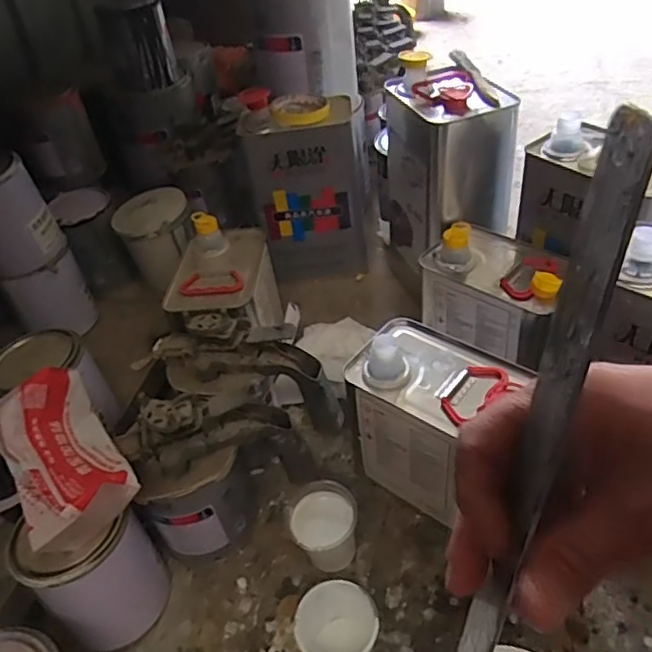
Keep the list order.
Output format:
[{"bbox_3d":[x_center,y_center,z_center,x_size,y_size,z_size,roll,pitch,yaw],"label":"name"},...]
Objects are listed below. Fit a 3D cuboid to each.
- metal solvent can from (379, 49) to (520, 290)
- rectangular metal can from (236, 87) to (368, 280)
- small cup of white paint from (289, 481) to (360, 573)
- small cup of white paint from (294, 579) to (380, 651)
[{"bbox_3d":[0.162,-0.215,0.793,0.118,0.220,0.138,-26,44,-19],"label":"metal solvent can"},{"bbox_3d":[-0.033,-0.214,0.906,0.164,0.263,0.122,-11,41,-4],"label":"rectangular metal can"},{"bbox_3d":[0.001,0.206,0.597,0.062,0.076,0.070,-5,41,3],"label":"small cup of white paint"},{"bbox_3d":[0.012,0.272,0.517,0.067,0.084,0.067,-17,42,-11],"label":"small cup of white paint"}]

